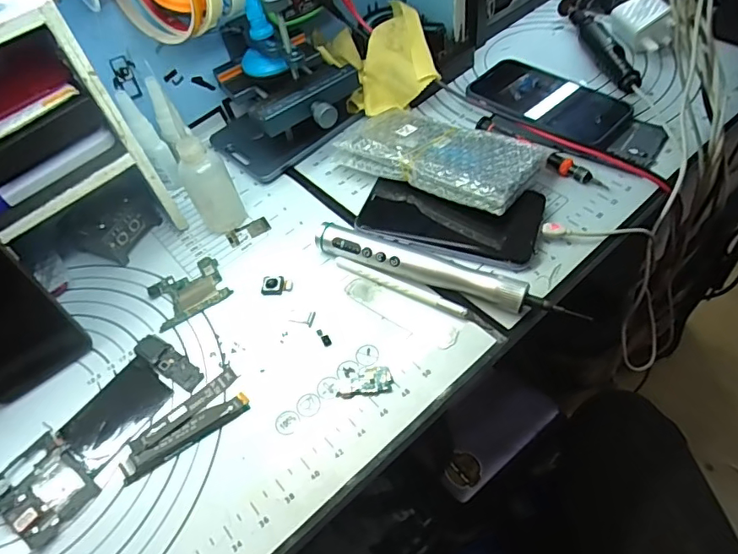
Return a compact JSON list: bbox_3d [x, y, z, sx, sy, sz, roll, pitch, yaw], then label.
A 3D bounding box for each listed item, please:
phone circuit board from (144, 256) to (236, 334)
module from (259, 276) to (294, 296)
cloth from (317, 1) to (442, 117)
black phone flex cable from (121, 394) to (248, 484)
[{"bbox_3d":[-0.149,0.012,0.425,0.059,0.004,0.049,-29,54,-13],"label":"phone circuit board"},{"bbox_3d":[-0.075,0.006,0.415,0.026,0.005,0.016,-3,53,7],"label":"module"},{"bbox_3d":[0.013,-0.213,0.506,0.095,0.029,0.096,-27,83,26],"label":"cloth"},{"bbox_3d":[-0.125,0.108,0.351,0.091,0.004,0.017,-31,55,-15],"label":"black phone flex cable"}]

